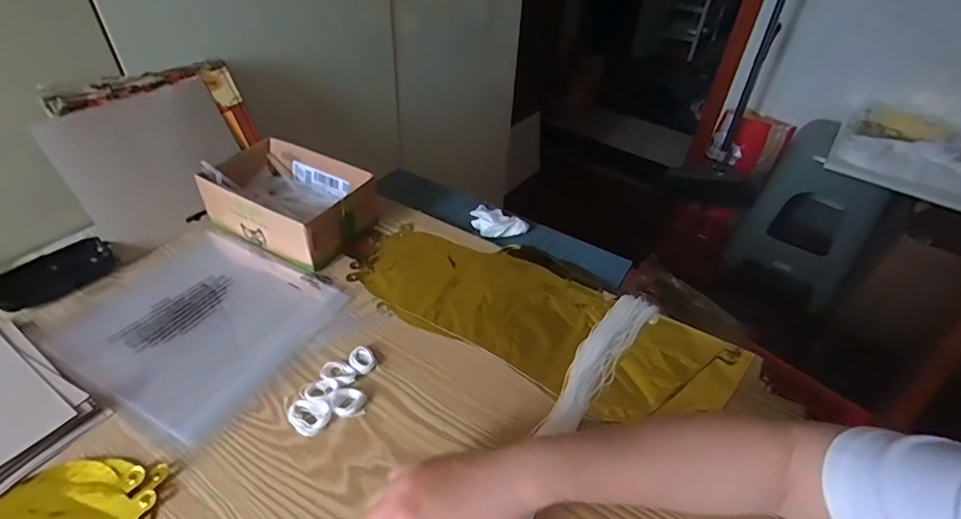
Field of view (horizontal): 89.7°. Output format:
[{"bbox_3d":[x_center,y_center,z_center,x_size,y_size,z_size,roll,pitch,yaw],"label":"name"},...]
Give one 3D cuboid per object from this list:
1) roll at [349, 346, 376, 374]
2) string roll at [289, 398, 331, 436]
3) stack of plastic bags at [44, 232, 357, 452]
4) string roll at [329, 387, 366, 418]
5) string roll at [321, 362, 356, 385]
[{"bbox_3d":[-0.114,0.098,0.467,0.023,0.009,0.029,-24,47,-29],"label":"roll"},{"bbox_3d":[-0.148,0.134,0.418,0.037,0.008,0.030,28,46,26],"label":"string roll"},{"bbox_3d":[-0.295,0.058,0.510,0.237,0.008,0.216,22,43,20],"label":"stack of plastic bags"},{"bbox_3d":[-0.119,0.128,0.433,0.030,0.007,0.027,-1,40,-6],"label":"string roll"},{"bbox_3d":[-0.133,0.107,0.456,0.032,0.009,0.021,9,40,5],"label":"string roll"}]

